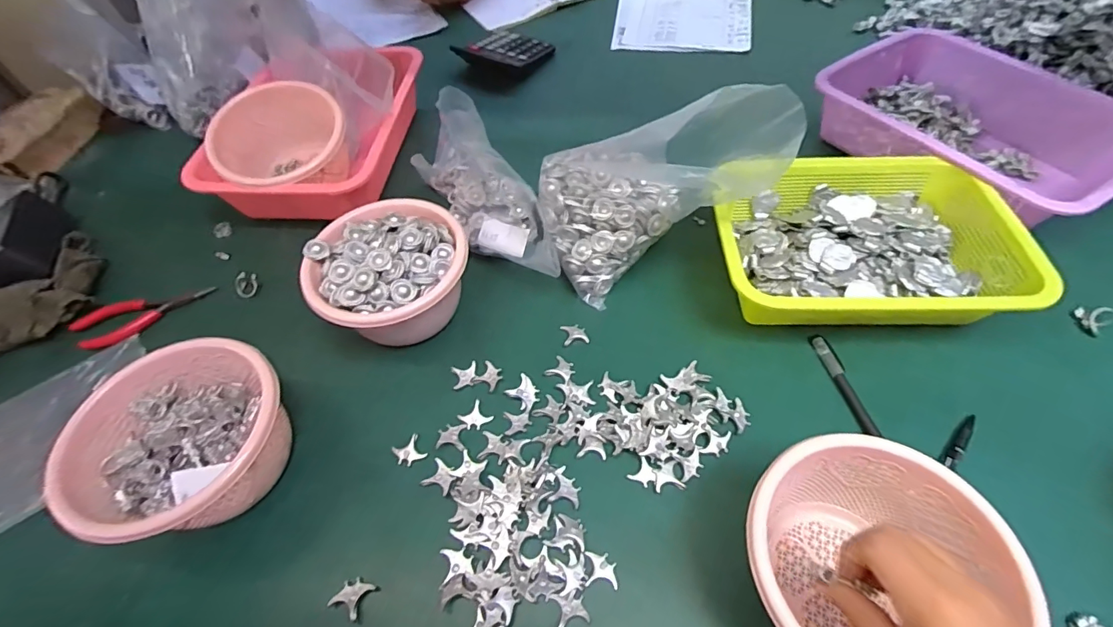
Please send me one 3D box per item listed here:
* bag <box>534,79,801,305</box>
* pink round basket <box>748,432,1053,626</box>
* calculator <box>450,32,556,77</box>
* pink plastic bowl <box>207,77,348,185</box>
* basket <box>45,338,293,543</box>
[{"bbox_3d":[0.103,-0.133,0.484,0.234,0.150,0.134,-17,56,-7],"label":"bag"},{"bbox_3d":[0.190,0.160,0.309,0.142,0.090,0.132,-2,56,3],"label":"pink round basket"},{"bbox_3d":[-0.082,-0.428,0.763,0.113,0.035,0.132,25,61,20],"label":"calculator"},{"bbox_3d":[-0.314,-0.195,0.564,0.124,0.092,0.146,43,81,15],"label":"pink plastic bowl"},{"bbox_3d":[-0.286,0.104,0.382,0.140,0.099,0.143,-2,56,3],"label":"basket"}]

